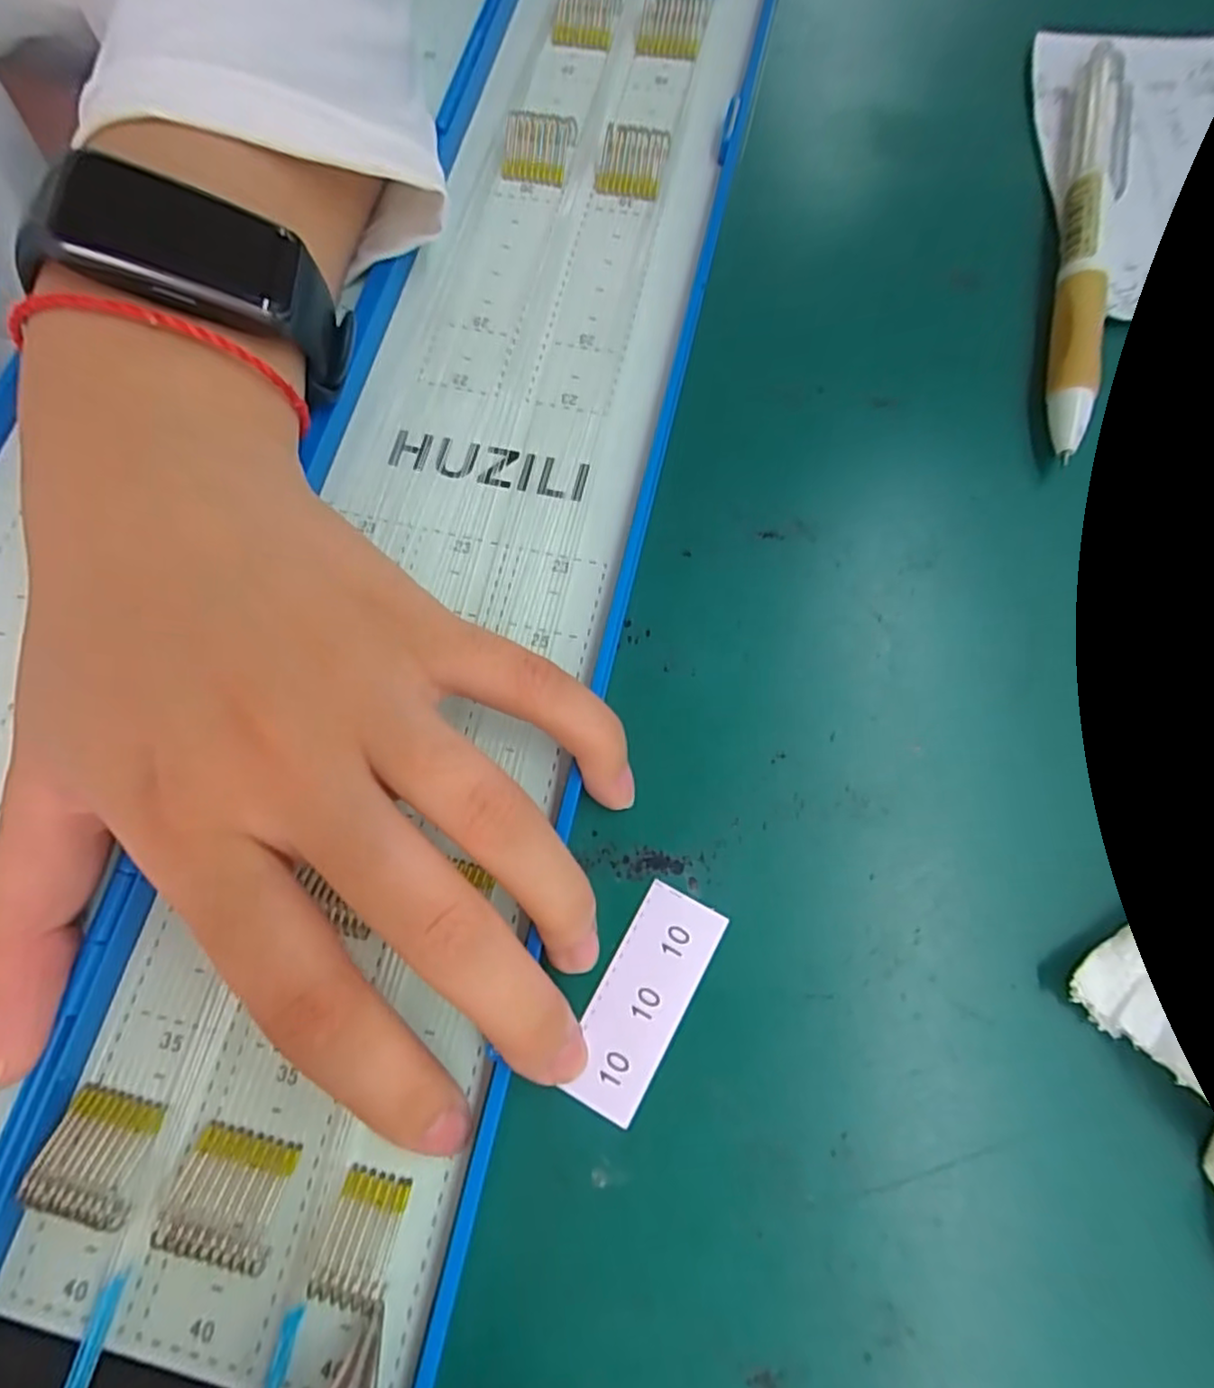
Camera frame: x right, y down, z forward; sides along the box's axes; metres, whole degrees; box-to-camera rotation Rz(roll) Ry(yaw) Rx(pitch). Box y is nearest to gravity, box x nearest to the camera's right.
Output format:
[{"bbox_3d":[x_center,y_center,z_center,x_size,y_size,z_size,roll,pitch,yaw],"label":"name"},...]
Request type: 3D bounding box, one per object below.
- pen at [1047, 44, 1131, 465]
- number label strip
[{"bbox_3d":[0.134,-0.126,0.181,0.015,0.011,0.141,14,75,8],"label":"pen"},{"bbox_3d":[0.007,0.064,0.137,0.018,0.004,0.045,28,77,11],"label":"number label strip"}]

